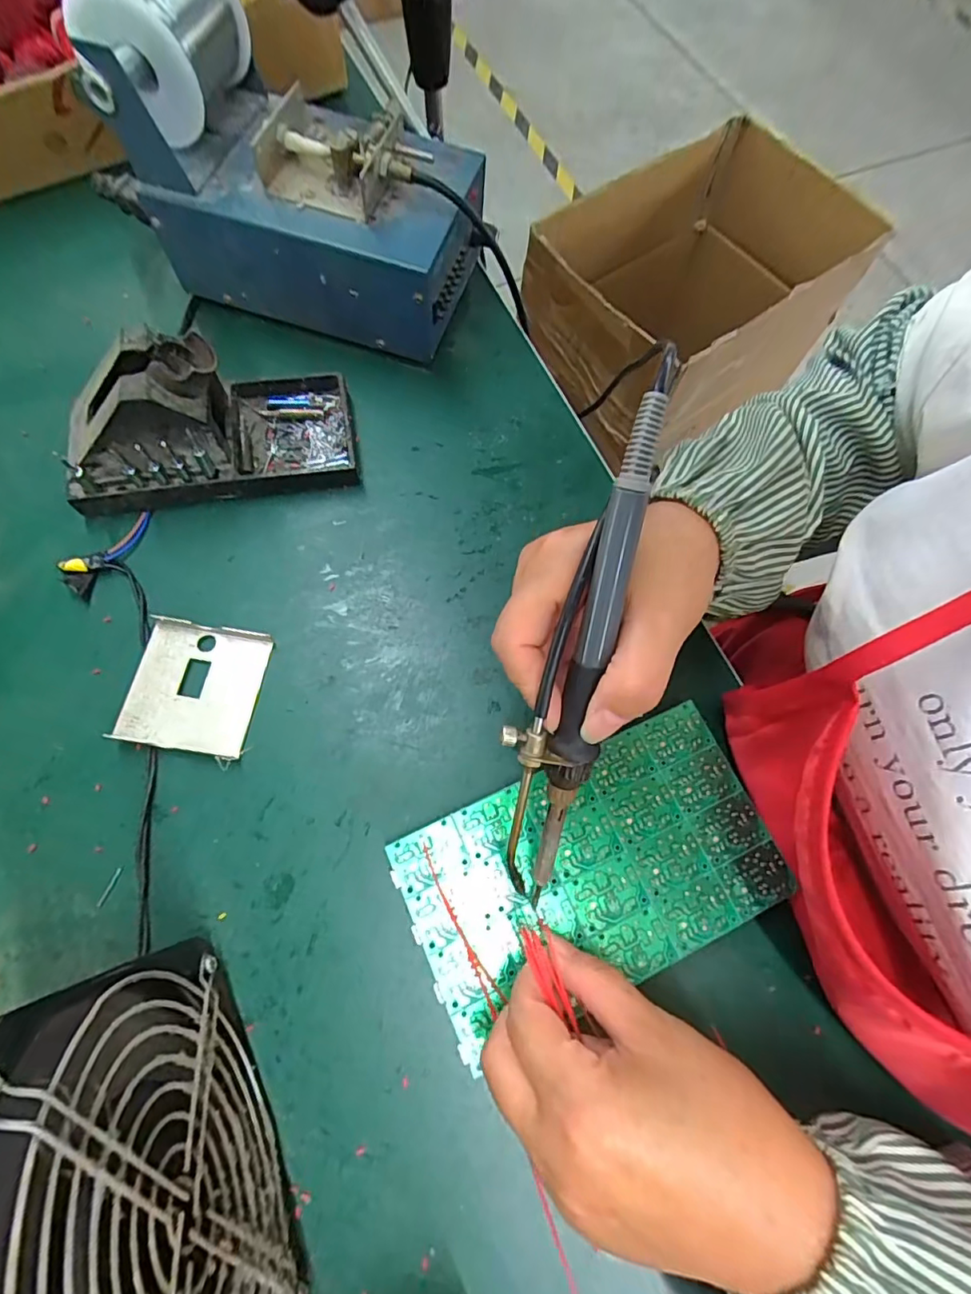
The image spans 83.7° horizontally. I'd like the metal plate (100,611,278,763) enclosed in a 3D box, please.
[{"bbox_3d":[-0.156,0.020,0.291,0.065,0.009,0.069,8,70,1],"label":"metal plate"}]

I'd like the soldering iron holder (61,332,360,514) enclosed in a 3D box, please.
[{"bbox_3d":[-0.163,-0.137,0.314,0.157,0.073,0.076,-12,71,-7],"label":"soldering iron holder"}]

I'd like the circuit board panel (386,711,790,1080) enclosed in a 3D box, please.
[{"bbox_3d":[0.051,0.106,0.263,0.173,0.004,0.102,-20,72,-9],"label":"circuit board panel"}]

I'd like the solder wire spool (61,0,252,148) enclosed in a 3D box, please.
[{"bbox_3d":[-0.176,-0.344,0.302,0.059,0.060,0.078,10,70,1],"label":"solder wire spool"}]

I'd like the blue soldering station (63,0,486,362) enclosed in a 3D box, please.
[{"bbox_3d":[-0.103,-0.294,0.336,0.188,0.129,0.117,18,71,4],"label":"blue soldering station"}]

